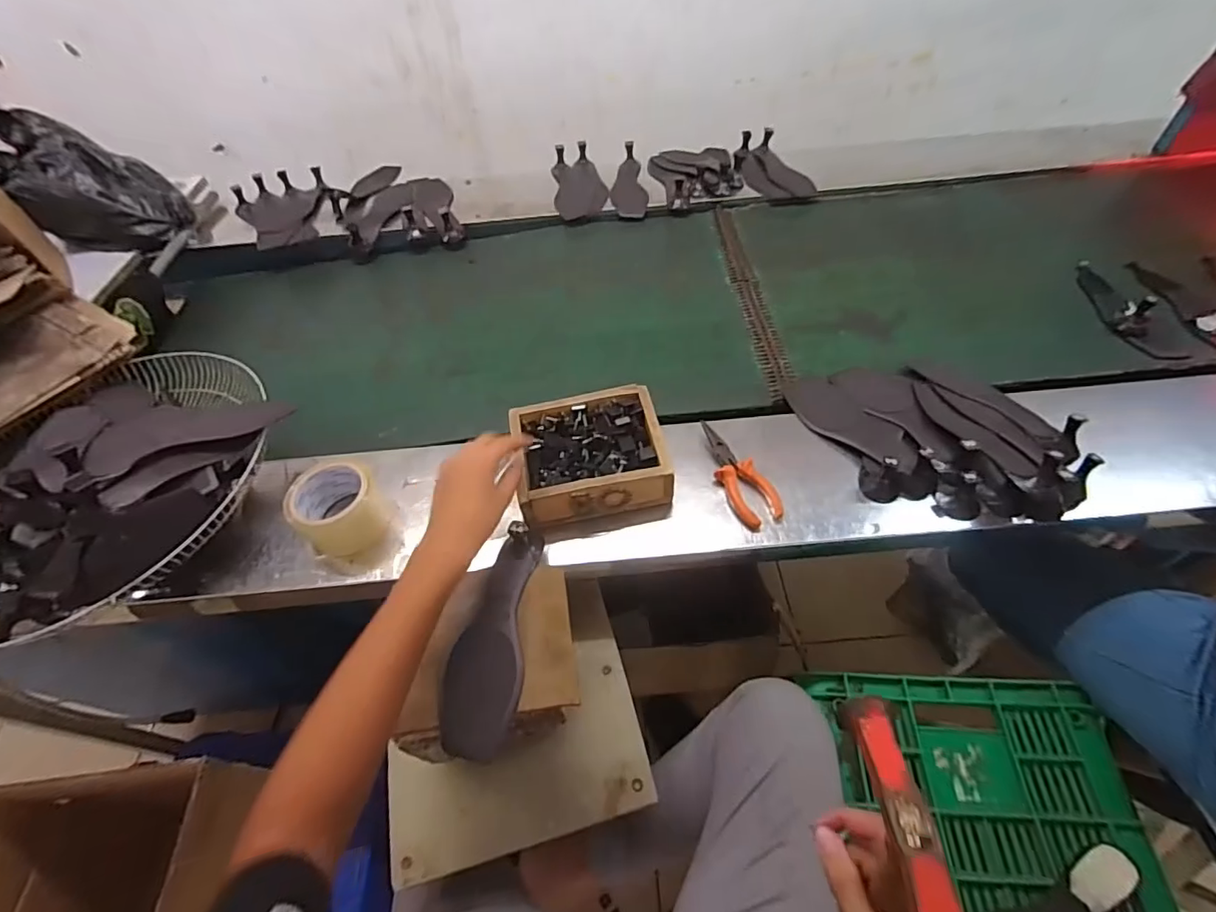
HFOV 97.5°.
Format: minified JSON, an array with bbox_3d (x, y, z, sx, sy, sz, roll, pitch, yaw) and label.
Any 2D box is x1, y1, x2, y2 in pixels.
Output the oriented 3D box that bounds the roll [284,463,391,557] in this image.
[{"bbox_3d":[-0.322,0.061,0.635,0.097,0.074,0.091,-3,52,3],"label":"roll"}]

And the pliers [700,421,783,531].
[{"bbox_3d":[0.156,0.019,0.660,0.048,0.023,0.150,-22,53,-12],"label":"pliers"}]

